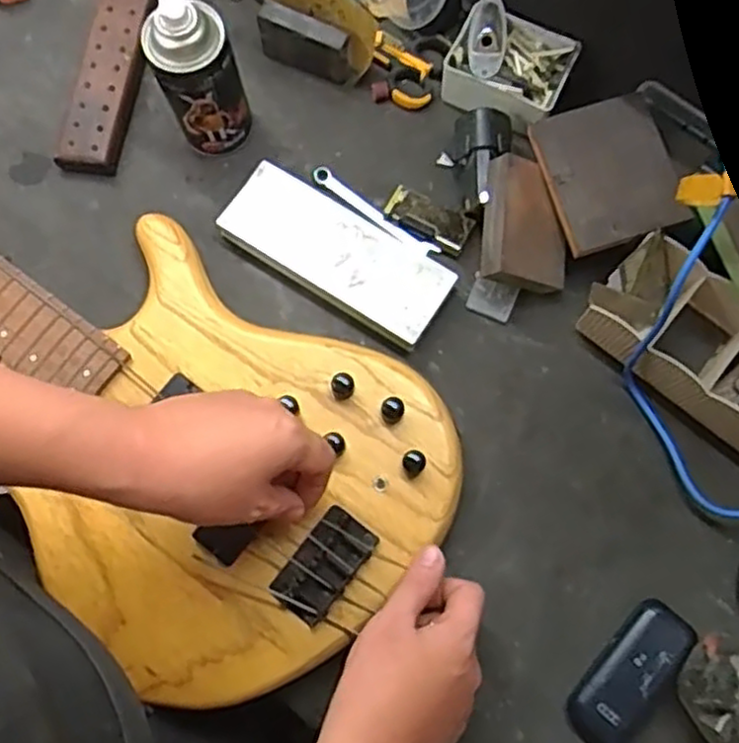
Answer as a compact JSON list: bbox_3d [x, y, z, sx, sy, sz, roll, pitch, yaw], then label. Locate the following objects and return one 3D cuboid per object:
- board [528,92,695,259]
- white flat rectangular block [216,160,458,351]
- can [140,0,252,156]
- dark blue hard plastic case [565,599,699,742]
[{"bbox_3d":[0.195,-0.161,0.591,0.100,0.010,0.118,-17,77,-3],"label":"board"},{"bbox_3d":[-0.029,-0.099,0.623,0.197,0.023,0.079,32,79,8],"label":"white flat rectangular block"},{"bbox_3d":[-0.138,-0.238,0.591,0.065,0.152,0.057,-30,78,-6],"label":"can"},{"bbox_3d":[0.196,0.228,0.542,0.052,0.017,0.113,41,80,9],"label":"dark blue hard plastic case"}]

